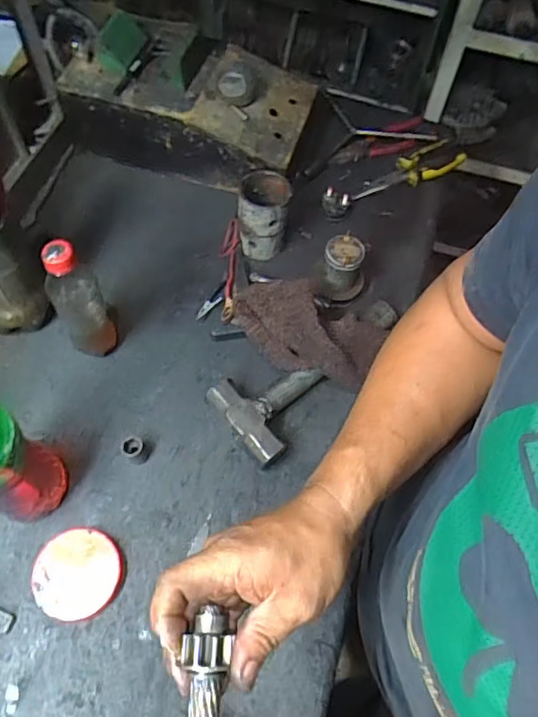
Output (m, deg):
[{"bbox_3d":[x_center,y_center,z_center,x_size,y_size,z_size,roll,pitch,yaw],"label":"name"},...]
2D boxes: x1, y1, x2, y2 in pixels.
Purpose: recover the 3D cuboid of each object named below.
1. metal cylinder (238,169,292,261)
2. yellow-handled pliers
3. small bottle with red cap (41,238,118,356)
[{"bbox_3d":[-0.007,-0.196,0.763,0.066,0.098,0.074,7,62,0],"label":"metal cylinder"},{"bbox_3d":[0.219,-0.291,0.870,0.197,0.027,0.060,-28,67,-17],"label":"yellow-handled pliers"},{"bbox_3d":[-0.219,-0.069,0.640,0.058,0.194,0.048,-24,66,-15],"label":"small bottle with red cap"}]

